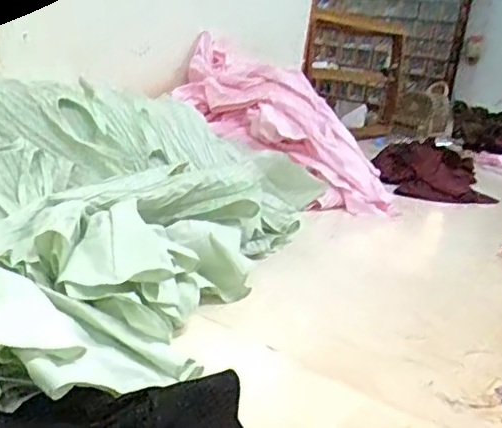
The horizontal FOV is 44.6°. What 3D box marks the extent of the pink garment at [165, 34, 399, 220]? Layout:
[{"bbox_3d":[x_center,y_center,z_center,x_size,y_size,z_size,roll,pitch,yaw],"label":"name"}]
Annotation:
[{"bbox_3d":[0.083,-0.252,1.638,0.716,0.186,0.293,43,31,24],"label":"pink garment"}]

